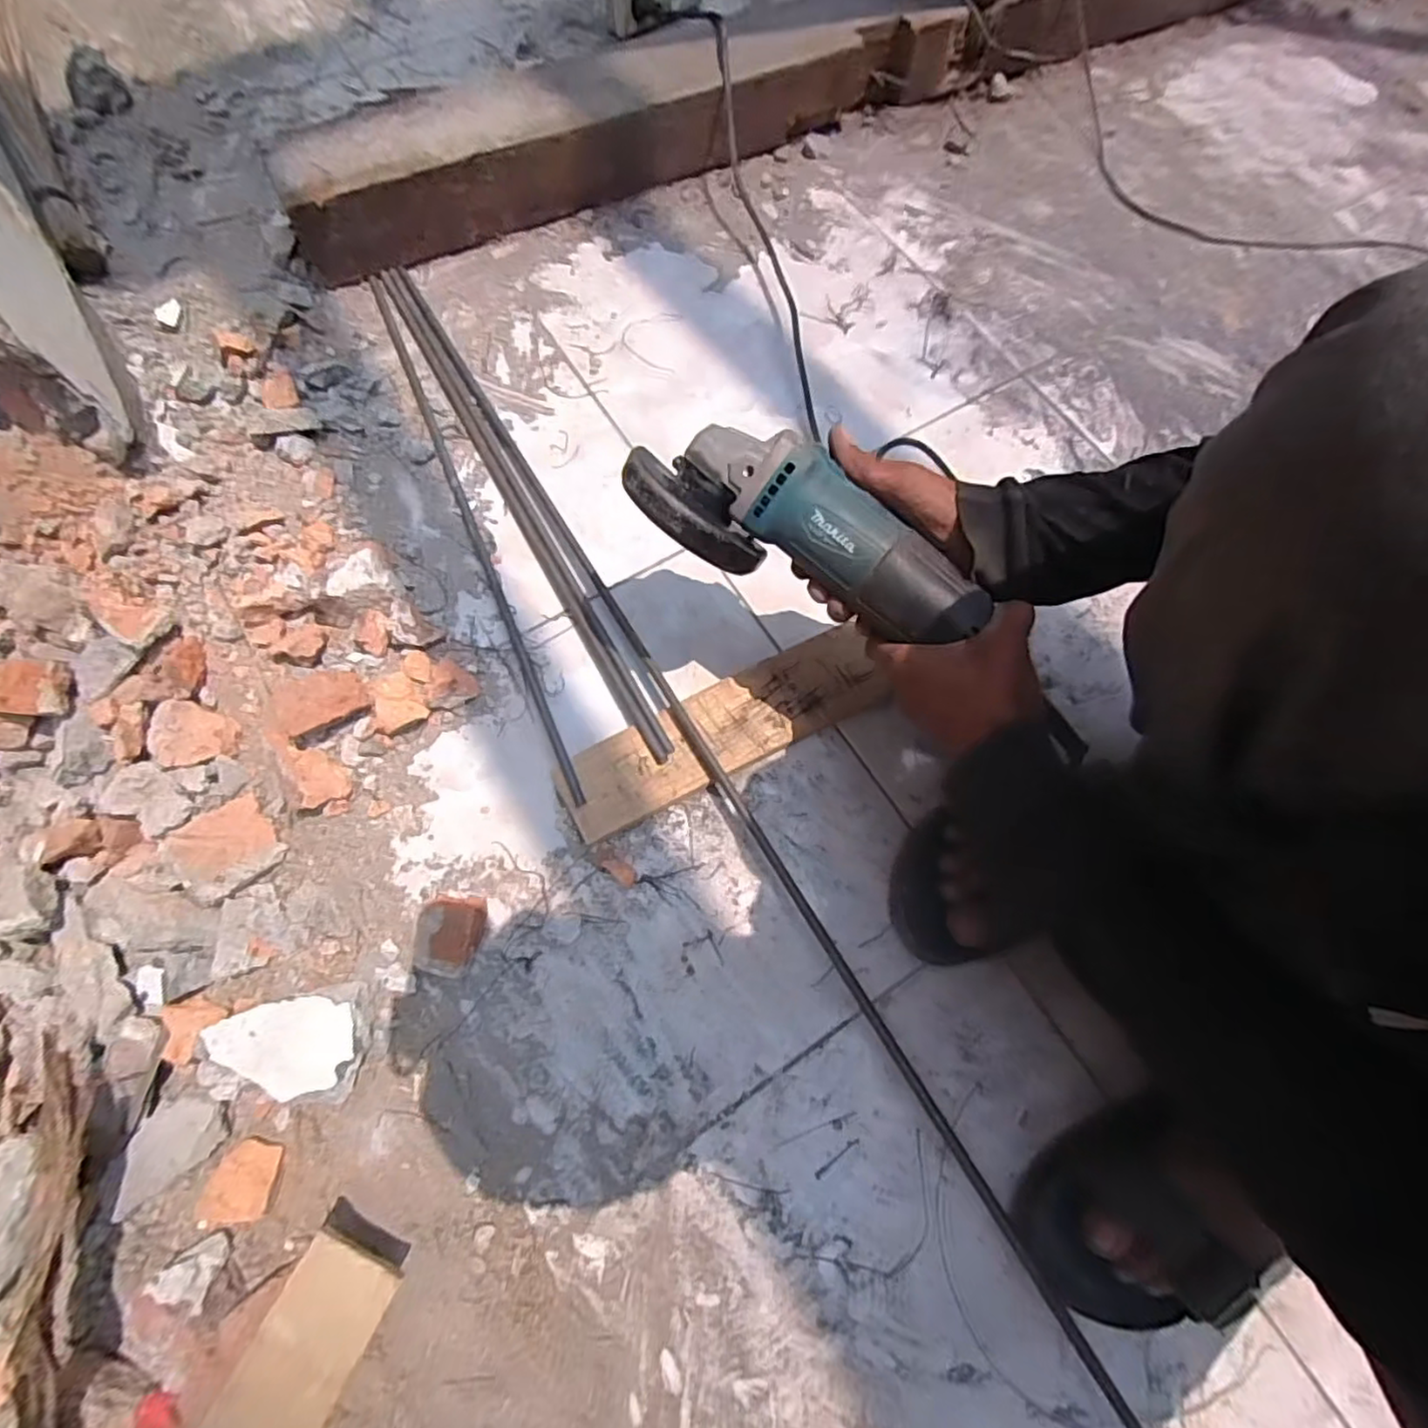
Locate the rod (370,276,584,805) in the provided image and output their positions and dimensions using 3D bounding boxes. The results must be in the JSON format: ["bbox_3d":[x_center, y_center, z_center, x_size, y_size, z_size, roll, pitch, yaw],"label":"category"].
[{"bbox_3d":[-0.228,-0.188,0.623,0.012,0.007,0.599,-22,73,-10],"label":"rod"}]

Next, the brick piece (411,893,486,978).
[{"bbox_3d":[-0.188,0.158,0.487,0.044,0.039,0.058,14,70,3],"label":"brick piece"}]

